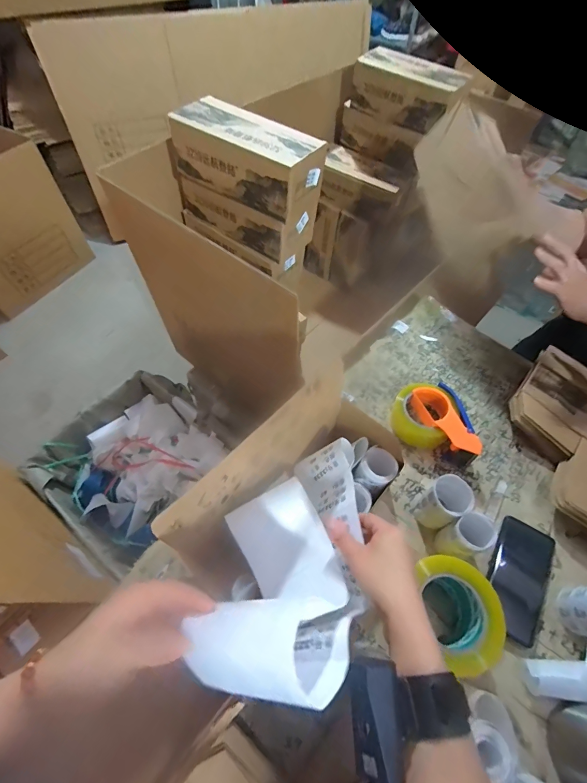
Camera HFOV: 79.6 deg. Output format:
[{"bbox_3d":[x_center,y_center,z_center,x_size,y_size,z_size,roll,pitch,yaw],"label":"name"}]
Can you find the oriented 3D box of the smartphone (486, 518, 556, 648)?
[{"bbox_3d":[0.332,0.272,0.521,0.078,0.011,0.155,27,67,17],"label":"smartphone"}]

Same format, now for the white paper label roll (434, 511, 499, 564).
[{"bbox_3d":[0.243,0.214,0.509,0.052,0.100,0.048,-25,61,-15],"label":"white paper label roll"}]

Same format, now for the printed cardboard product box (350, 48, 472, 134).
[{"bbox_3d":[0.348,-0.873,1.022,0.175,0.121,0.321,-40,65,-22],"label":"printed cardboard product box"}]

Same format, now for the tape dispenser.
[{"bbox_3d":[0.246,0.058,0.629,0.115,0.053,0.157,-8,58,-5],"label":"tape dispenser"}]

